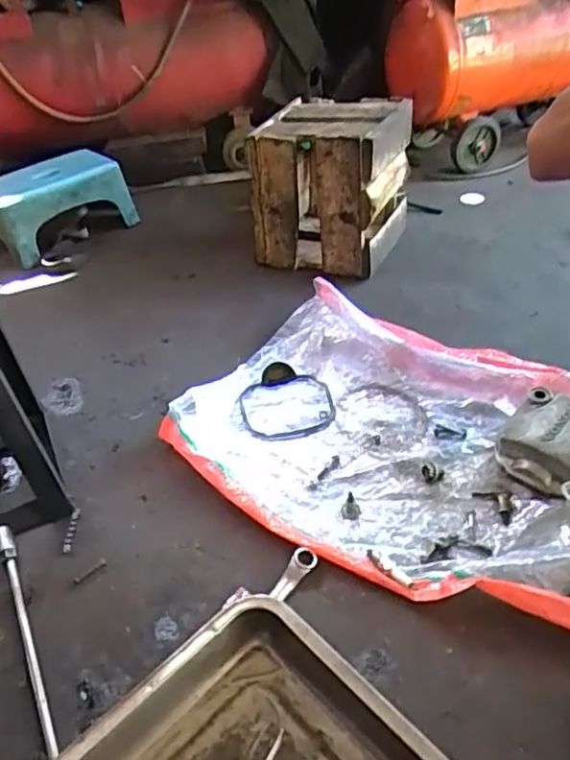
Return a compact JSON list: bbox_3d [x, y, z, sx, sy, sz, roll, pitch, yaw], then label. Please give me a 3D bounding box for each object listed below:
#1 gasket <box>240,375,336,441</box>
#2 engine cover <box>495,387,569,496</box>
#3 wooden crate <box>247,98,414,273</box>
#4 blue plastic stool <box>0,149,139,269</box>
[{"bbox_3d":[0.003,0.039,0.831,0.126,0.009,0.120,-9,40,-3],"label":"gasket"},{"bbox_3d":[0.316,0.072,0.705,0.117,0.054,0.120,-35,47,-30],"label":"engine cover"},{"bbox_3d":[0.085,-0.354,1.103,0.235,0.243,0.216,14,44,23],"label":"wooden crate"},{"bbox_3d":[-0.485,-0.375,1.317,0.292,0.146,0.186,-23,42,-18],"label":"blue plastic stool"}]

